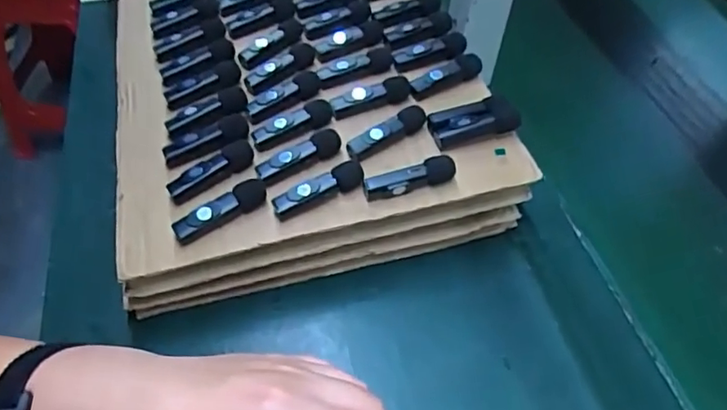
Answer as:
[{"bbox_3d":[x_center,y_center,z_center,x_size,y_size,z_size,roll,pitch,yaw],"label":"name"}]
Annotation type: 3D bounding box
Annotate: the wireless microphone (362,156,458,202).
[{"bbox_3d":[0.032,-0.019,0.388,0.063,0.018,0.013,-10,51,-12],"label":"wireless microphone"}]

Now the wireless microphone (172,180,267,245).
[{"bbox_3d":[-0.095,0.003,0.376,0.065,0.013,0.016,-31,58,-26],"label":"wireless microphone"}]

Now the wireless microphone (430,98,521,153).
[{"bbox_3d":[0.083,-0.063,0.422,0.062,0.023,0.029,-8,50,-7],"label":"wireless microphone"}]

